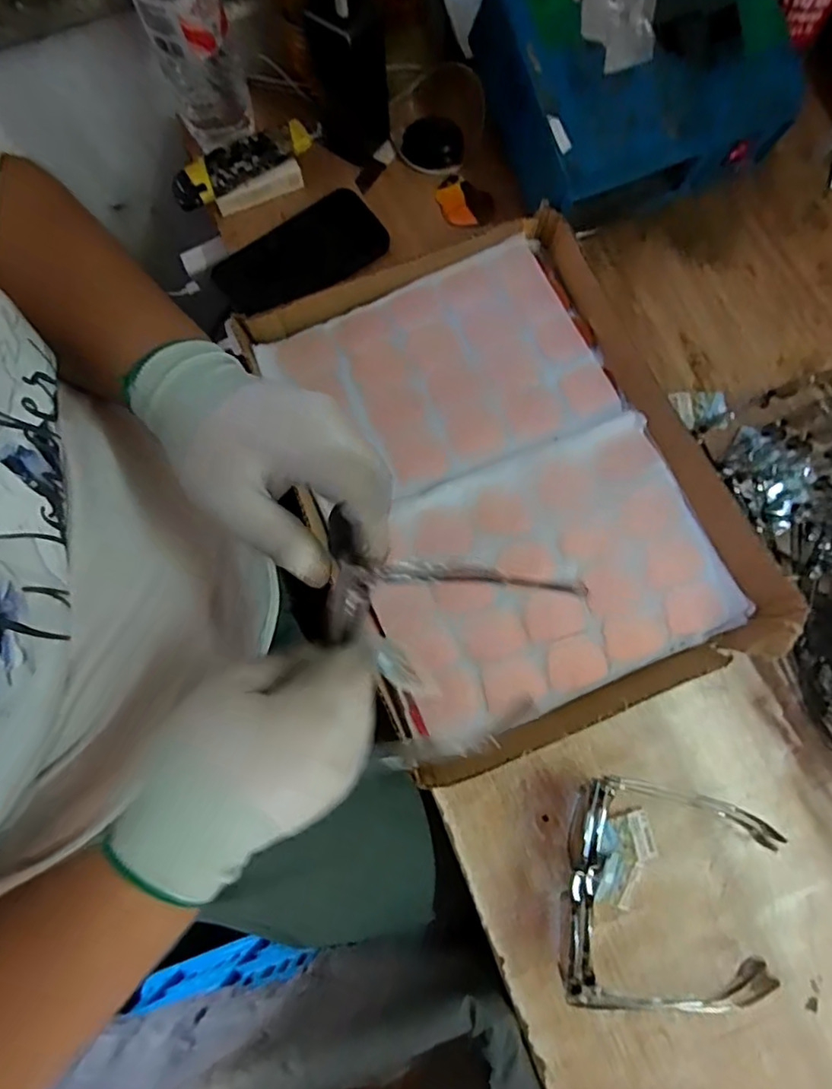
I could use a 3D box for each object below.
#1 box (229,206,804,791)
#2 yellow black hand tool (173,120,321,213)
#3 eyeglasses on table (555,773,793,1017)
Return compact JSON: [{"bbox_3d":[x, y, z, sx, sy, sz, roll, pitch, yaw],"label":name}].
[{"bbox_3d":[0.077,-0.060,0.505,0.316,0.051,0.420,-22,78,-6],"label":"box"},{"bbox_3d":[-0.162,-0.369,0.580,0.152,0.028,0.035,-31,79,-8],"label":"yellow black hand tool"},{"bbox_3d":[0.186,0.256,0.431,0.158,0.045,0.153,10,77,2],"label":"eyeglasses on table"}]

